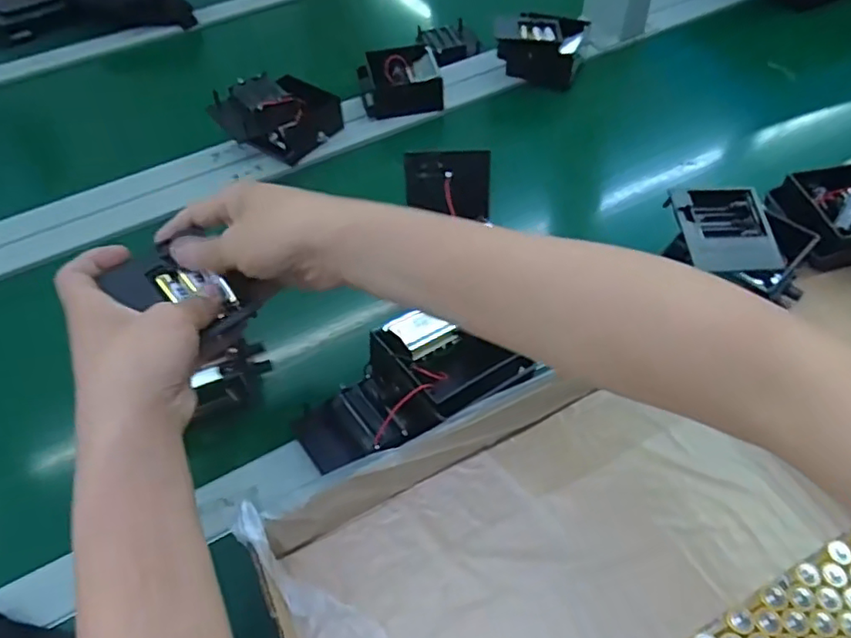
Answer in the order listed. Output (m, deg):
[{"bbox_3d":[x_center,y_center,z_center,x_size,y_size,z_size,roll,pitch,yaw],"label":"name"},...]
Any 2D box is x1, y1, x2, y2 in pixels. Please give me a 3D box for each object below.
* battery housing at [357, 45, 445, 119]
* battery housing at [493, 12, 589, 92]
[{"bbox_3d":[-0.030,-0.281,0.716,0.090,0.040,0.091,-8,52,-3],"label":"battery housing"},{"bbox_3d":[0.140,-0.333,0.738,0.108,0.054,0.089,9,53,10],"label":"battery housing"}]

